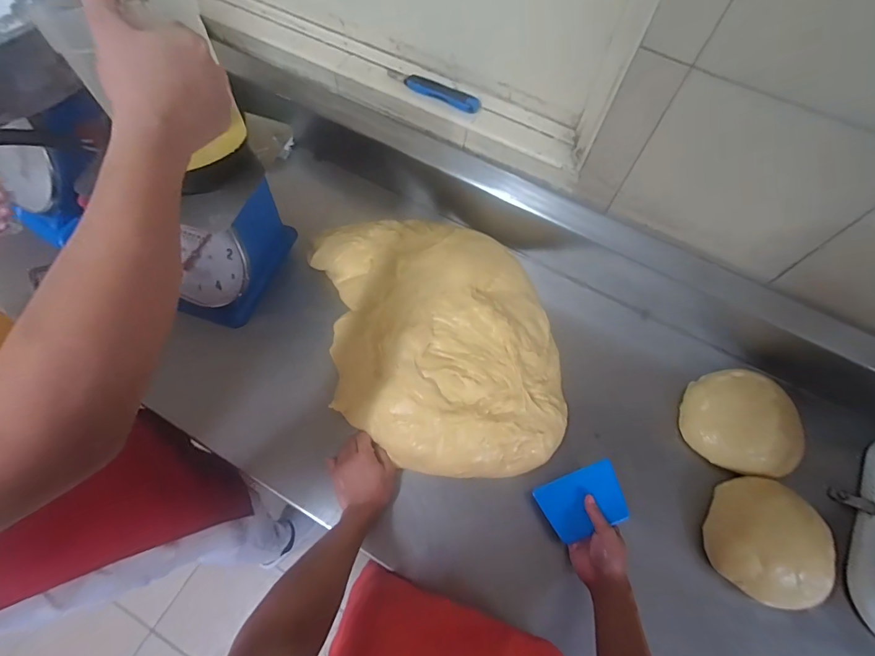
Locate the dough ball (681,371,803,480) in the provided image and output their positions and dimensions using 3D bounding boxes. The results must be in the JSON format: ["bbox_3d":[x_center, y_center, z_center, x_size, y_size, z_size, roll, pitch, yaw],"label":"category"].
[{"bbox_3d":[0.531,0.162,0.732,0.169,0.063,0.179,1,63,-3],"label":"dough ball"}]

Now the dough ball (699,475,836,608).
[{"bbox_3d":[0.513,0.329,0.650,0.160,0.084,0.174,28,65,10],"label":"dough ball"}]

